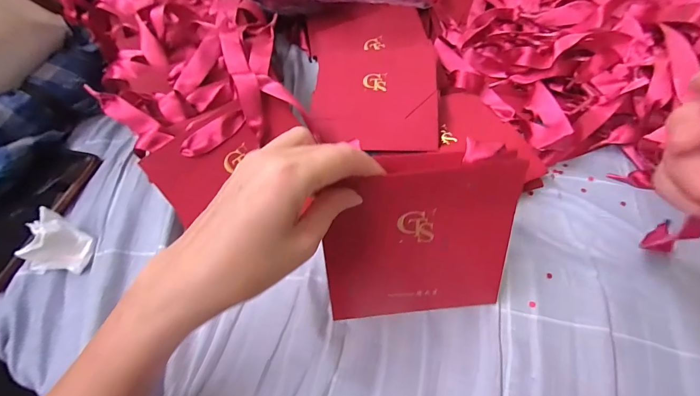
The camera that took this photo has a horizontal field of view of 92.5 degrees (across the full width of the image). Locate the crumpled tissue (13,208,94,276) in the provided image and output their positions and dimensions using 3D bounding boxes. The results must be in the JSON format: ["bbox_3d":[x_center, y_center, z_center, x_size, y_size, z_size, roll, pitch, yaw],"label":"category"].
[{"bbox_3d":[-0.273,0.042,0.311,0.053,0.030,0.054,11,59,10],"label":"crumpled tissue"}]

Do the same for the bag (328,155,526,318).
[{"bbox_3d":[0.051,0.033,0.254,0.135,0.136,0.016,-3,30,2],"label":"bag"}]

